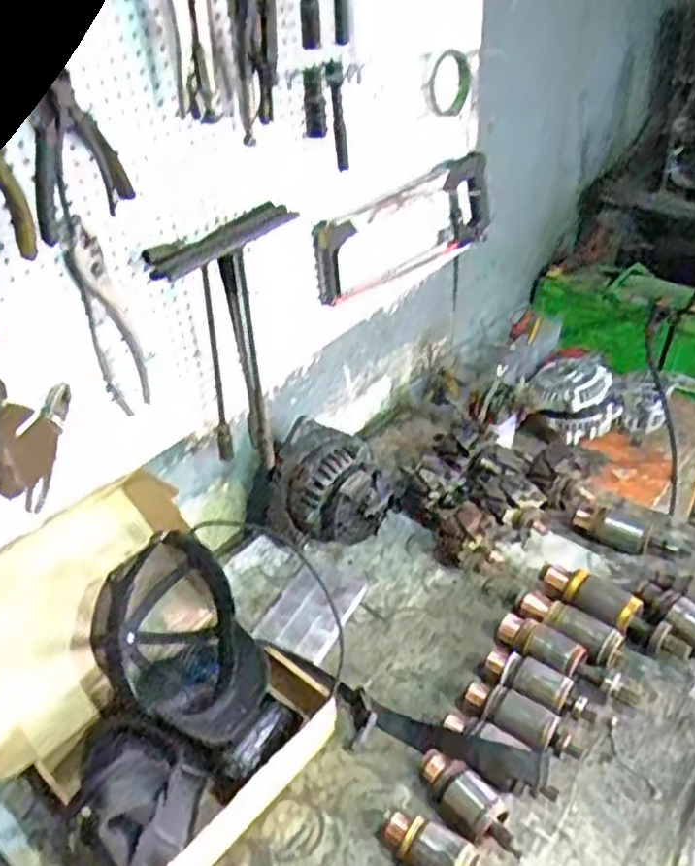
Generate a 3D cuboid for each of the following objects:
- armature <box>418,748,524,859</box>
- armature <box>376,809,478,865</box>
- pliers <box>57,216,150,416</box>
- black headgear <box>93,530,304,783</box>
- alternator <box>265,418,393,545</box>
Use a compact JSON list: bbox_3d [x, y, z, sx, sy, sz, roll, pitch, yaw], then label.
[{"bbox_3d":[0.132,0.397,0.827,0.050,0.042,0.138,-27,43,-28],"label":"armature"},{"bbox_3d":[0.091,0.432,0.783,0.137,0.043,0.052,21,43,28],"label":"armature"},{"bbox_3d":[-0.257,-0.121,0.824,0.014,0.234,0.053,32,53,32],"label":"pliers"},{"bbox_3d":[-0.182,0.249,0.863,0.170,0.171,0.258,-24,42,-25],"label":"black headgear"},{"bbox_3d":[-0.027,0.088,1.153,0.171,0.150,0.135,15,41,22],"label":"alternator"}]

